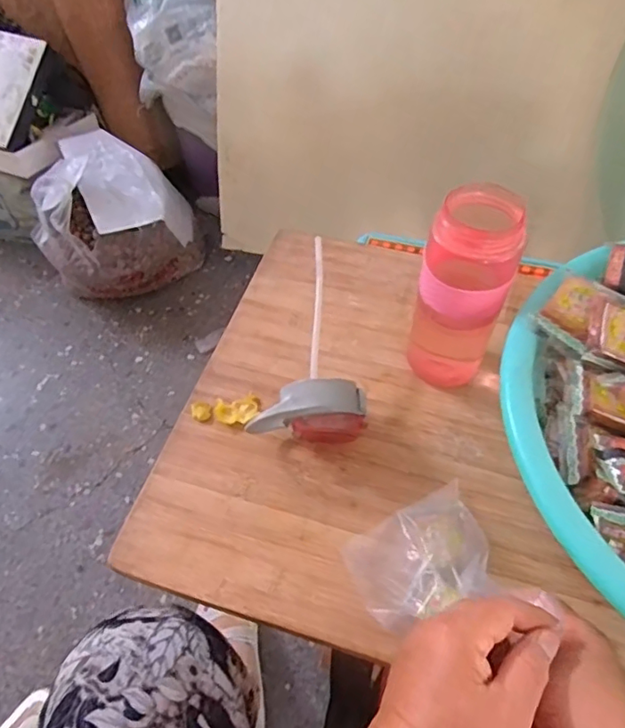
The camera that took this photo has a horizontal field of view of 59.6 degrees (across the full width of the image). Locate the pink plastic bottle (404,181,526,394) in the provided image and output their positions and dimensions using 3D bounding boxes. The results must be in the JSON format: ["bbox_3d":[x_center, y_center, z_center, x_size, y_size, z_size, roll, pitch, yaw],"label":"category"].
[{"bbox_3d":[0.132,-0.059,0.482,0.078,0.183,0.063,23,56,17],"label":"pink plastic bottle"}]

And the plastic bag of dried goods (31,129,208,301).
[{"bbox_3d":[-0.413,-0.293,1.178,0.312,0.247,0.306,17,55,13],"label":"plastic bag of dried goods"}]

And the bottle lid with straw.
[{"bbox_3d":[0.010,-0.017,0.530,0.097,0.075,0.198,7,53,6],"label":"bottle lid with straw"}]

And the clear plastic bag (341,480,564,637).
[{"bbox_3d":[0.084,0.142,0.418,0.107,0.047,0.091,-14,54,-10],"label":"clear plastic bag"}]

